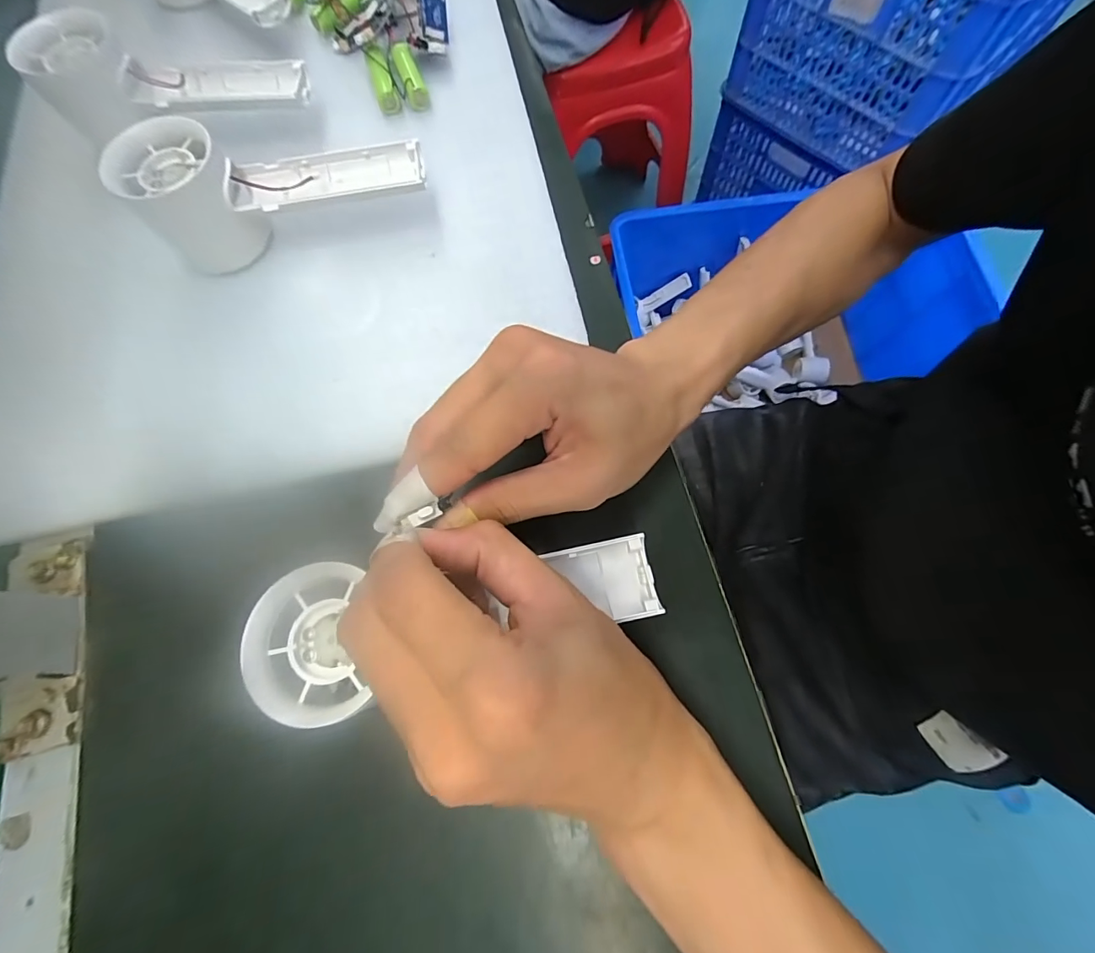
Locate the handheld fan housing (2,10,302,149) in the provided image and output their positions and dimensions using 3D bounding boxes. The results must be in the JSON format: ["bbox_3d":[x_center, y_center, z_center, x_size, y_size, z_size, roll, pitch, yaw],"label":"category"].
[{"bbox_3d":[-0.234,-0.251,0.299,0.155,0.052,0.060,-14,73,-2],"label":"handheld fan housing"}]

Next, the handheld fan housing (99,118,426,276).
[{"bbox_3d":[-0.151,-0.167,0.269,0.155,0.051,0.051,-13,73,-2],"label":"handheld fan housing"}]

